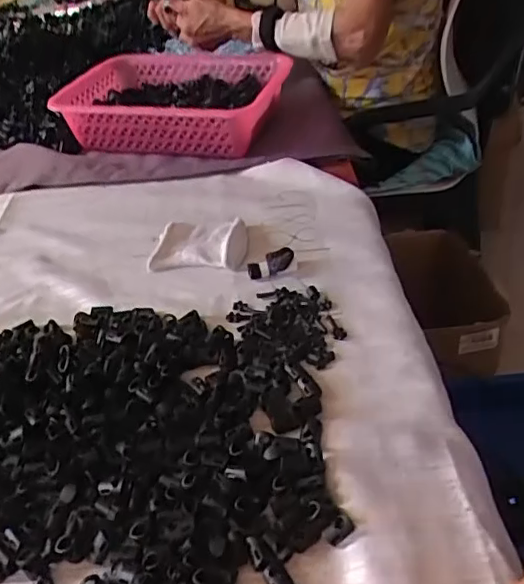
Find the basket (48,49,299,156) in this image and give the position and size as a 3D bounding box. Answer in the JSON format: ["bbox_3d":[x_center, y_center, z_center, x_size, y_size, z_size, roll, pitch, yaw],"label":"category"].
[{"bbox_3d":[-0.108,-0.230,0.713,0.283,0.074,0.146,7,43,16],"label":"basket"}]

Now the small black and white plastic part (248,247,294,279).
[{"bbox_3d":[0.008,-0.026,0.534,0.044,0.015,0.016,-26,39,13],"label":"small black and white plastic part"}]

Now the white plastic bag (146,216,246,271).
[{"bbox_3d":[-0.062,-0.047,0.570,0.093,0.015,0.061,-4,41,4],"label":"white plastic bag"}]

